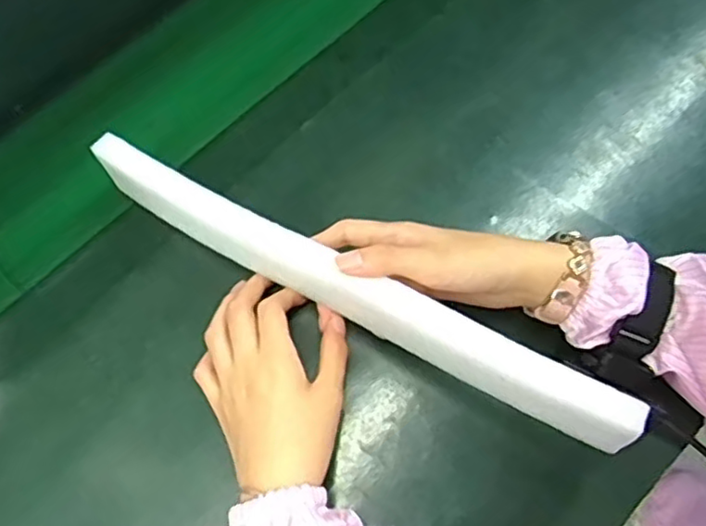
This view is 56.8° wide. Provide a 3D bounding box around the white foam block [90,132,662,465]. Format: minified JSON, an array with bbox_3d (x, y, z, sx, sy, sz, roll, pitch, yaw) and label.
[{"bbox_3d":[-0.009,0.015,0.404,0.365,0.048,0.030,27,73,15],"label":"white foam block"}]

